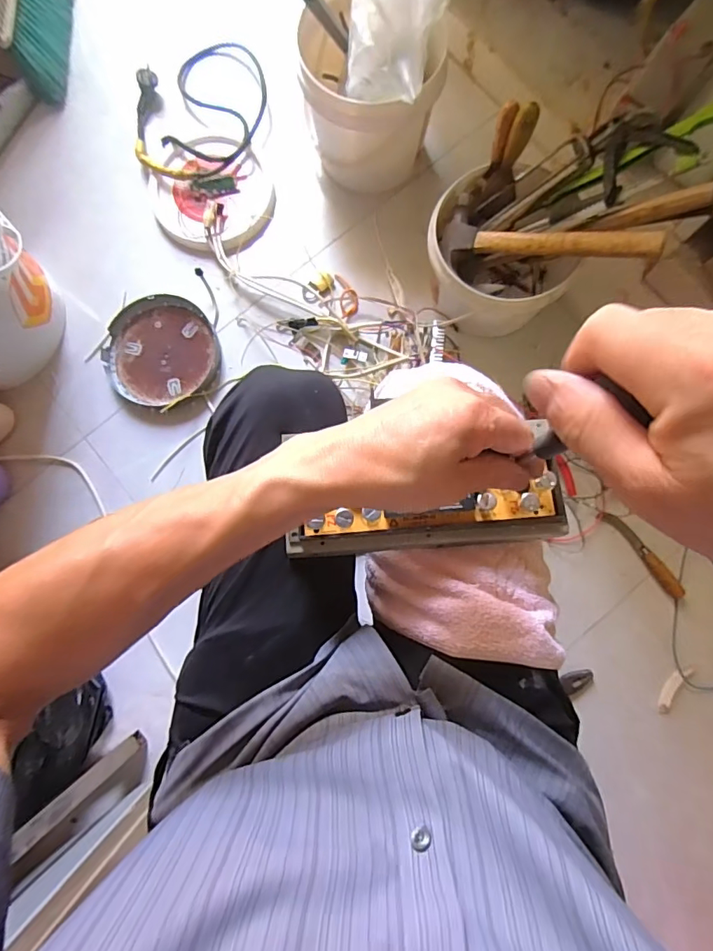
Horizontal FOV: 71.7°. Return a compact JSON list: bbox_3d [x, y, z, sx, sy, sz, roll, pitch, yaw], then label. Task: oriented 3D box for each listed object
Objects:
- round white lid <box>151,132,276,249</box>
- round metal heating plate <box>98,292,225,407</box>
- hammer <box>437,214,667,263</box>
[{"bbox_3d":[-0.274,-0.536,0.914,0.213,0.032,0.257,-23,84,-2],"label":"round white lid"},{"bbox_3d":[-0.352,-0.230,0.895,0.201,0.027,0.198,0,84,1],"label":"round metal heating plate"},{"bbox_3d":[0.261,-0.331,0.698,0.300,0.029,0.070,18,83,29],"label":"hammer"}]

